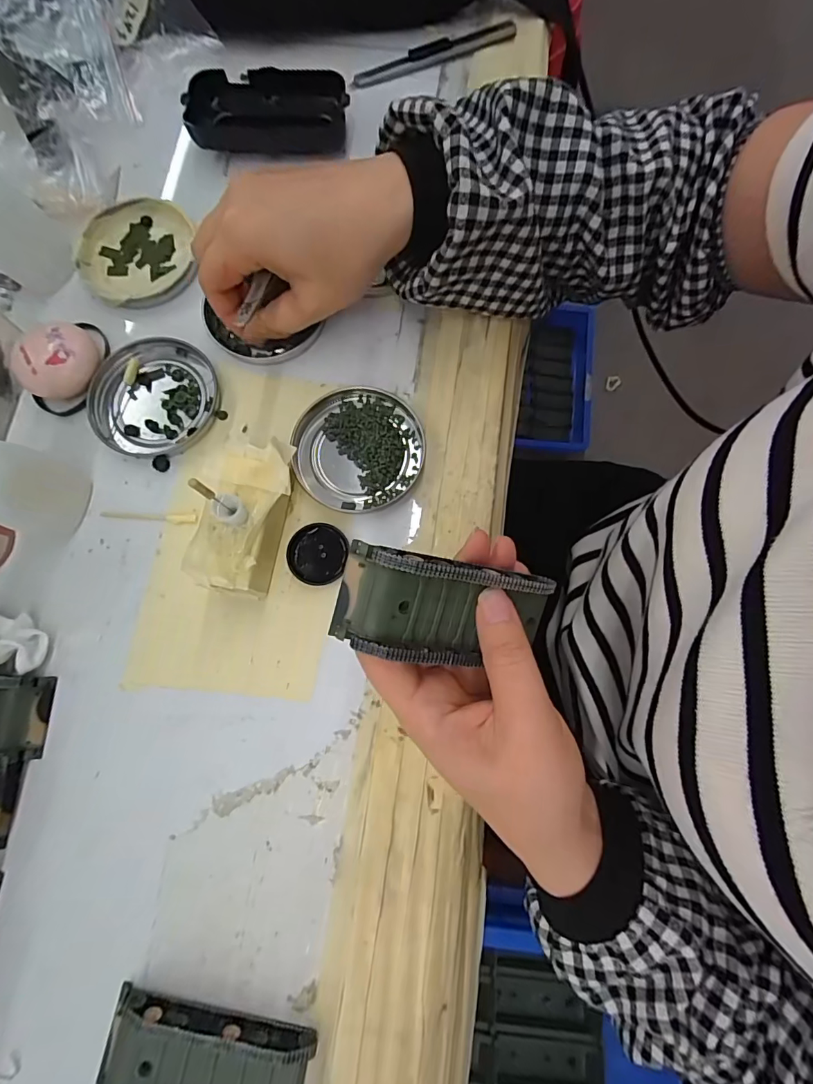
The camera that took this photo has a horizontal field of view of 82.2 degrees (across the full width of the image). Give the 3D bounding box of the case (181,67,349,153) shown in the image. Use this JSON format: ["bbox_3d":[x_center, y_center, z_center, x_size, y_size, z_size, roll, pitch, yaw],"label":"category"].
[{"bbox_3d":[-0.097,-0.305,0.332,0.108,0.025,0.047,-4,78,0],"label":"case"}]

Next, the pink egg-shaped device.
[{"bbox_3d":[-0.214,-0.112,0.290,0.040,0.024,0.058,37,81,8],"label":"pink egg-shaped device"}]

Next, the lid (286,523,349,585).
[{"bbox_3d":[-0.051,0.007,0.272,0.034,0.006,0.035,0,78,1],"label":"lid"}]

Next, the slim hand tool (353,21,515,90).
[{"bbox_3d":[0.020,-0.371,0.354,0.132,0.012,0.018,-20,78,-4],"label":"slim hand tool"}]

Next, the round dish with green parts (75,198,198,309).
[{"bbox_3d":[-0.183,-0.195,0.317,0.073,0.010,0.079,-3,78,0],"label":"round dish with green parts"}]

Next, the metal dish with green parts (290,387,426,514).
[{"bbox_3d":[-0.029,-0.057,0.284,0.080,0.010,0.074,0,78,1],"label":"metal dish with green parts"}]

